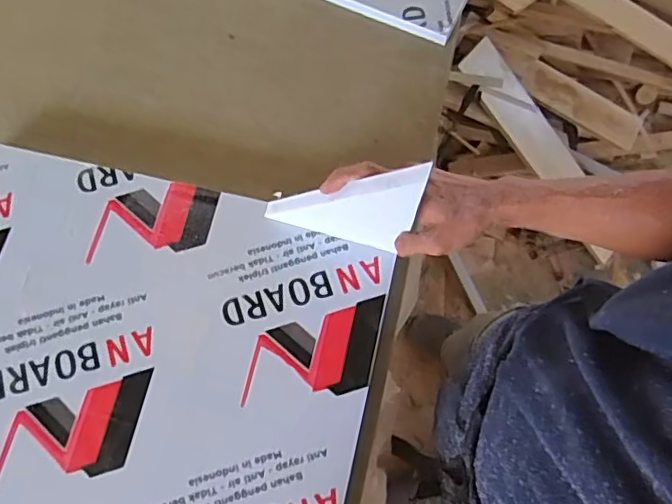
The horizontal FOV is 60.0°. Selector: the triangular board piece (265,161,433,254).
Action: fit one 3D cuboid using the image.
[{"bbox_3d":[0.030,-0.034,0.562,0.106,0.218,0.016,32,66,-26],"label":"triangular board piece"}]

